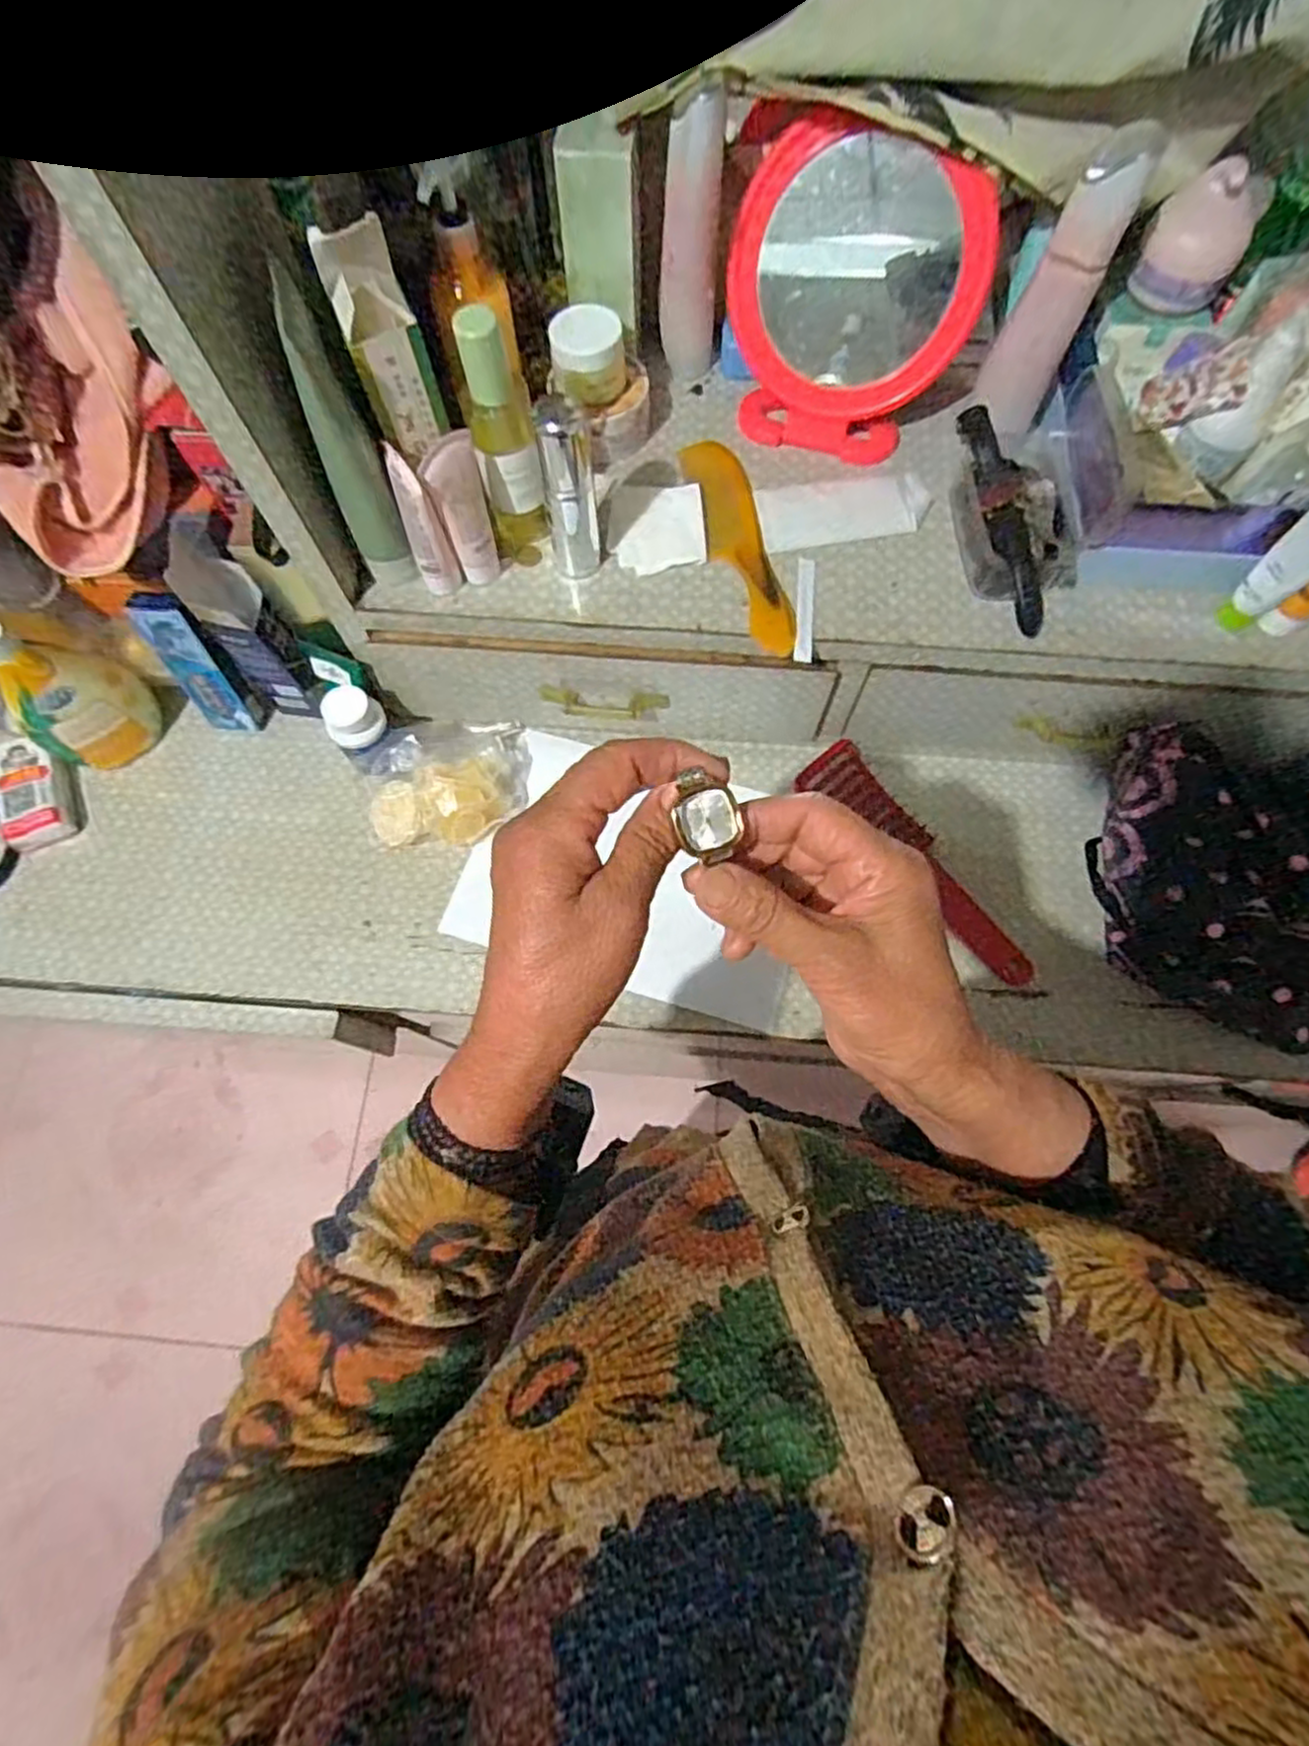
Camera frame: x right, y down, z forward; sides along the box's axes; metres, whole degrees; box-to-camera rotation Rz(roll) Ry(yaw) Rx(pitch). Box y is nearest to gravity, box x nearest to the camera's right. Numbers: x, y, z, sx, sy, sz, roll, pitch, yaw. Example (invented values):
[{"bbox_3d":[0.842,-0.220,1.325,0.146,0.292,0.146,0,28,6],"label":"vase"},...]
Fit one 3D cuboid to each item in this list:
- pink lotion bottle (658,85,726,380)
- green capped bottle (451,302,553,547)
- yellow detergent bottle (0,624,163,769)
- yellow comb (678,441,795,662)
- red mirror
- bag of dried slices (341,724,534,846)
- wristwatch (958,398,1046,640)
[{"bbox_3d":[0.026,-0.462,0.557,0.041,0.171,0.026,-5,72,-1],"label":"pink lotion bottle"},{"bbox_3d":[-0.102,-0.291,0.511,0.042,0.160,0.034,-14,72,-4],"label":"green capped bottle"},{"bbox_3d":[-0.497,-0.151,0.634,0.065,0.139,0.090,24,74,8],"label":"yellow detergent bottle"},{"bbox_3d":[0.064,-0.256,0.577,0.046,0.004,0.200,-13,72,-3],"label":"yellow comb"},{"bbox_3d":[0.144,-0.420,0.556,0.182,0.185,0.040,16,41,2],"label":"red mirror"},{"bbox_3d":[-0.194,-0.086,0.664,0.156,0.055,0.121,-5,72,-1],"label":"bag of dried slices"},{"bbox_3d":[0.256,-0.263,0.554,0.033,0.046,0.173,-9,72,-2],"label":"wristwatch"}]

